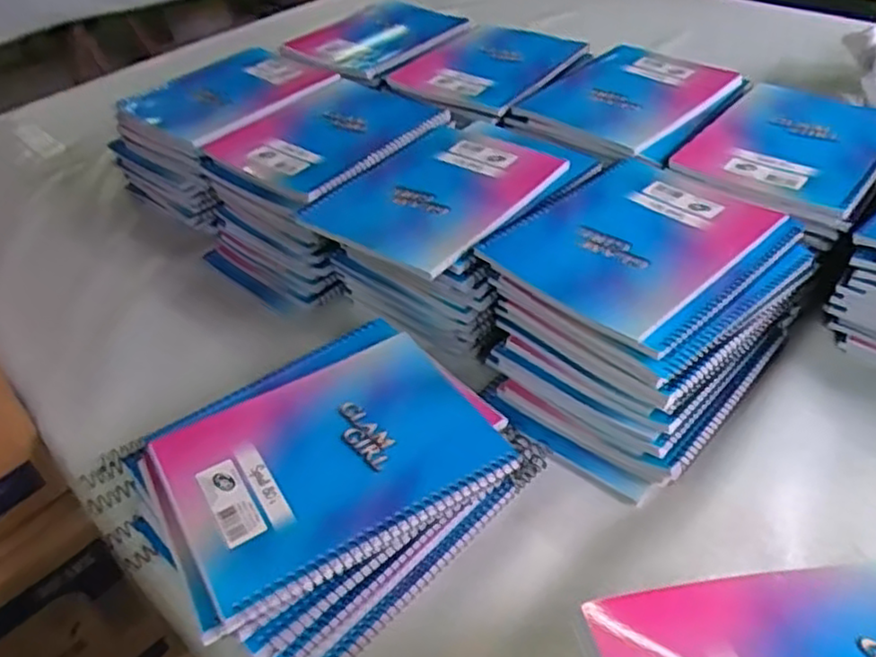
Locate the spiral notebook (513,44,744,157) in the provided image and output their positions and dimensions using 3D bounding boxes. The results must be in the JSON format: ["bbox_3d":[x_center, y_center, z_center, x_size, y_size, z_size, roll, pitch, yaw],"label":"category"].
[{"bbox_3d":[0.198,-0.239,0.723,0.192,0.016,0.149,-32,49,-27],"label":"spiral notebook"}]

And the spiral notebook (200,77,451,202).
[{"bbox_3d":[-0.108,-0.198,0.696,0.167,0.008,0.205,27,51,30],"label":"spiral notebook"}]

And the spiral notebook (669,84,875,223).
[{"bbox_3d":[0.319,-0.167,0.628,0.152,0.009,0.207,29,52,31],"label":"spiral notebook"}]

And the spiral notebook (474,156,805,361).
[{"bbox_3d":[0.152,-0.068,0.534,0.204,0.015,0.159,-36,51,-29],"label":"spiral notebook"}]

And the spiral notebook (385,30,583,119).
[{"bbox_3d":[0.054,-0.294,0.791,0.153,0.013,0.185,27,51,30],"label":"spiral notebook"}]

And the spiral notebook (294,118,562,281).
[{"bbox_3d":[0.010,-0.124,0.610,0.154,0.011,0.216,29,52,31],"label":"spiral notebook"}]

